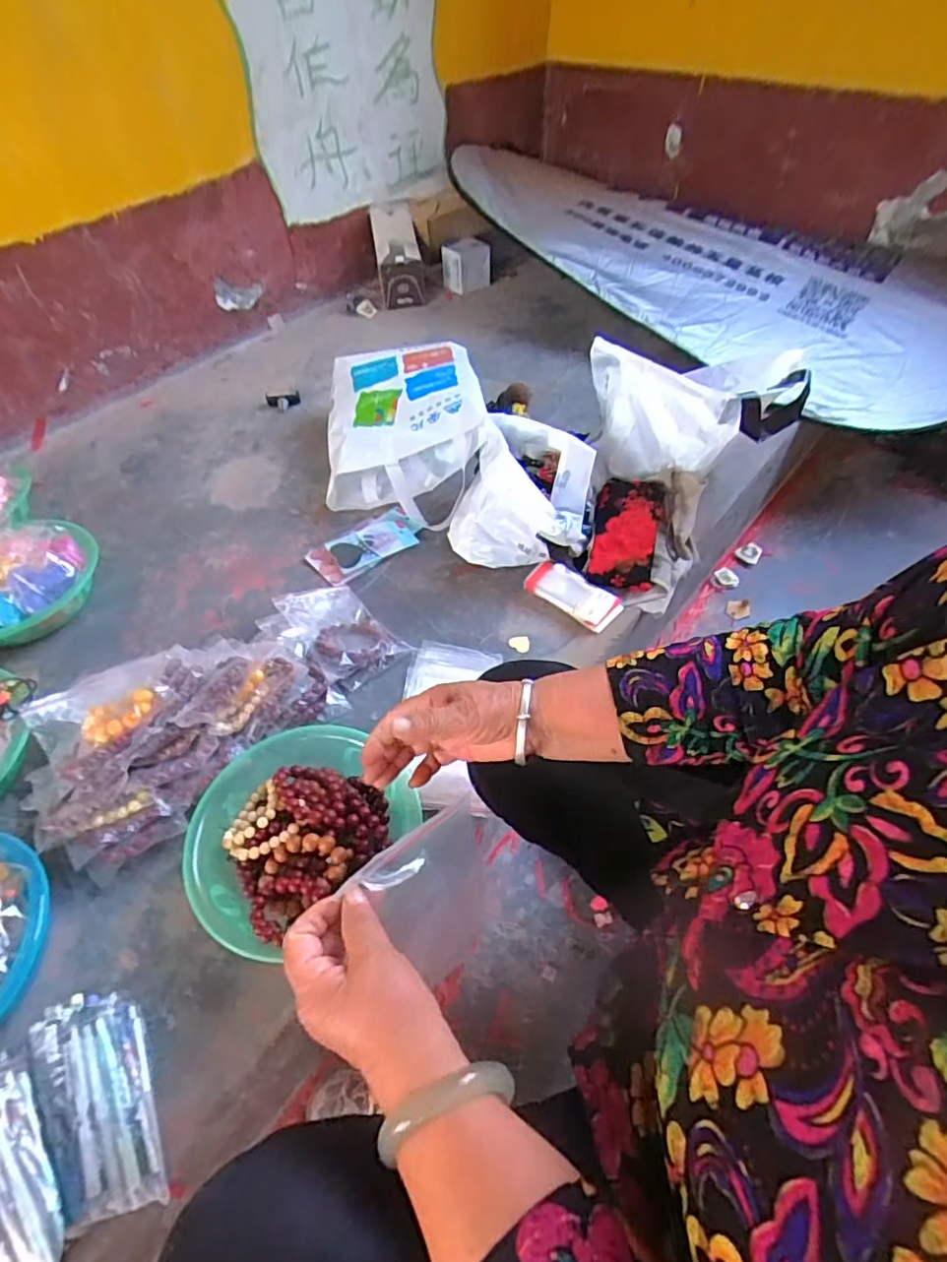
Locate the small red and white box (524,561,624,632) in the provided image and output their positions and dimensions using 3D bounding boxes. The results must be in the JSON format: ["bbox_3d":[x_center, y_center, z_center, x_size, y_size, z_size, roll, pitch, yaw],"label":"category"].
[{"bbox_3d":[0.146,-0.056,0.879,0.137,0.023,0.066,31,58,25],"label":"small red and white box"}]

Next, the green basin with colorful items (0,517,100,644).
[{"bbox_3d":[-0.681,-0.066,0.874,0.210,0.099,0.216,-2,51,2],"label":"green basin with colorful items"}]

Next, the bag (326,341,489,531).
[{"bbox_3d":[-0.124,-0.359,1.056,0.273,0.156,0.376,-6,51,-2],"label":"bag"}]

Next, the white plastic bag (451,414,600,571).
[{"bbox_3d":[0.080,-0.228,0.932,0.202,0.157,0.207,12,52,13],"label":"white plastic bag"}]

